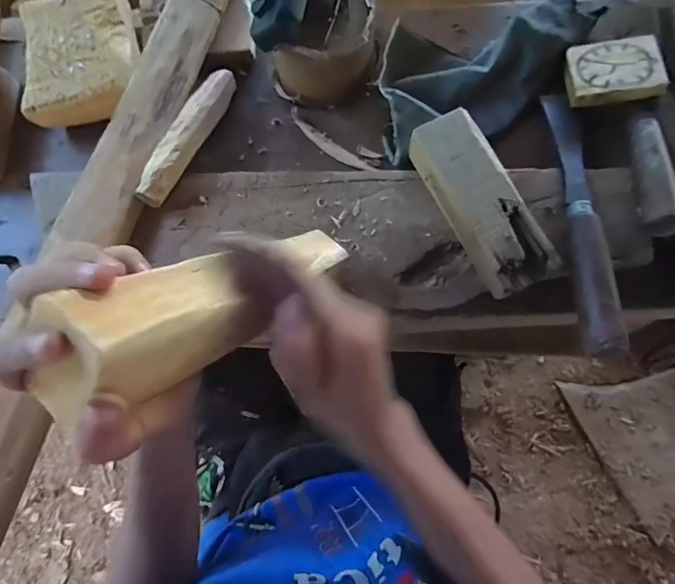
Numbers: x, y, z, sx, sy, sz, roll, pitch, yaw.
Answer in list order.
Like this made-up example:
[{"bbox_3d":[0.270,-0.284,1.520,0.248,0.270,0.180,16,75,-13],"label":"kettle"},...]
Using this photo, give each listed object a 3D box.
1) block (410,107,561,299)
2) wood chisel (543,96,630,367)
[{"bbox_3d":[0.122,-0.076,0.339,0.062,0.040,0.155,-24,80,-4],"label":"block"},{"bbox_3d":[0.208,-0.072,0.345,0.027,0.022,0.268,6,63,2],"label":"wood chisel"}]

